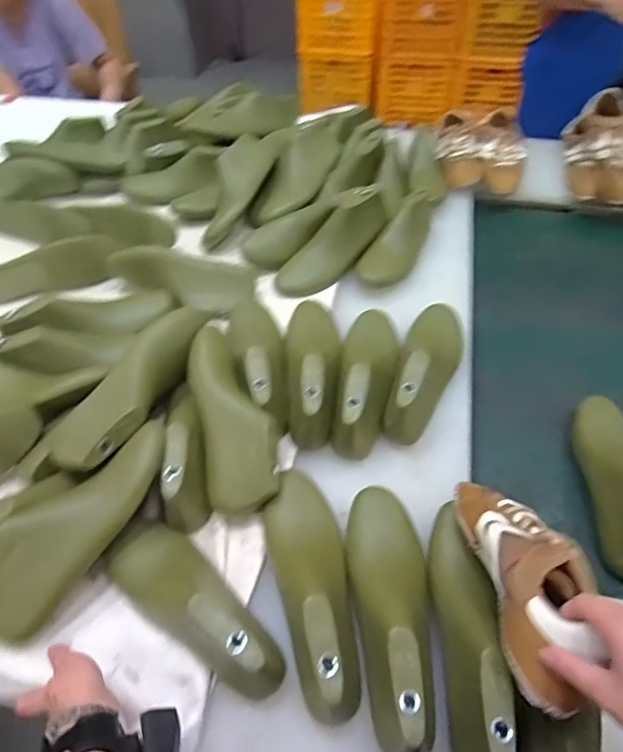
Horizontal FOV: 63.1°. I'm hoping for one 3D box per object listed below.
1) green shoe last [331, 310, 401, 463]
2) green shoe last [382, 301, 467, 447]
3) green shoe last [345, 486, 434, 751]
[{"bbox_3d":[0.076,-0.008,0.696,0.081,0.096,0.252,6,51,8],"label":"green shoe last"},{"bbox_3d":[0.159,-0.020,0.704,0.081,0.098,0.246,19,54,18],"label":"green shoe last"},{"bbox_3d":[0.078,0.224,0.500,0.077,0.092,0.243,-2,50,2],"label":"green shoe last"}]

